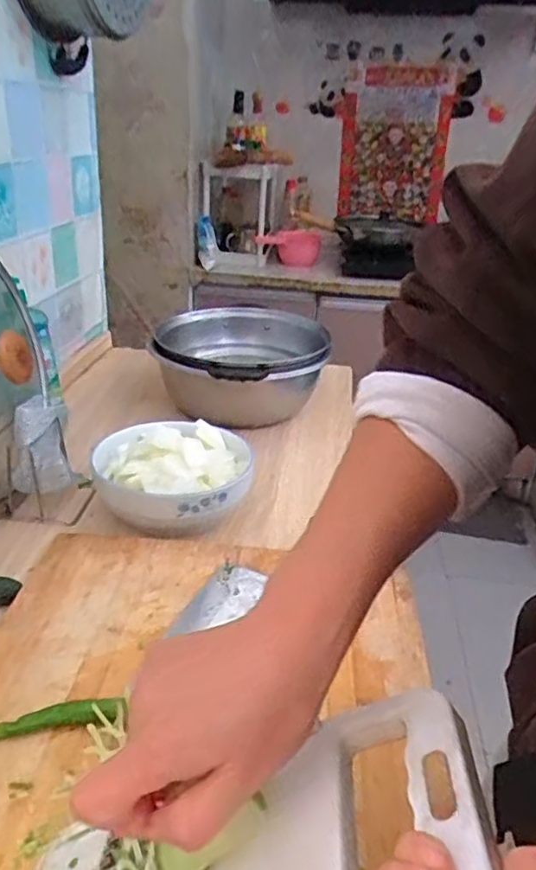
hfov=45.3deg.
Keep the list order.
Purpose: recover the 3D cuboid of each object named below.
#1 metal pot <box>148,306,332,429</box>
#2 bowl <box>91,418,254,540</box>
[{"bbox_3d":[-0.041,-0.104,1.001,0.267,0.115,0.284,3,25,-1],"label":"metal pot"},{"bbox_3d":[-0.104,0.042,0.726,0.172,0.077,0.147,-5,26,-18],"label":"bowl"}]

